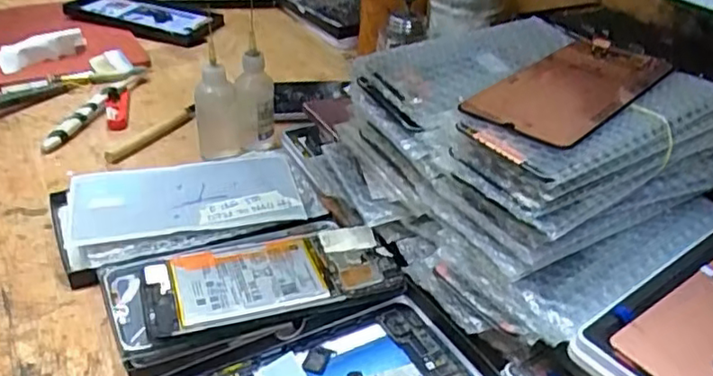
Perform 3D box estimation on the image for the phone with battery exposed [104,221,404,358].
[{"bbox_3d":[-0.067,0.058,0.416,0.177,0.013,0.082,-11,39,-20],"label":"phone with battery exposed"}]

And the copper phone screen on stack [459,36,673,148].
[{"bbox_3d":[0.131,-0.063,0.388,0.074,0.008,0.139,31,46,33],"label":"copper phone screen on stack"}]

